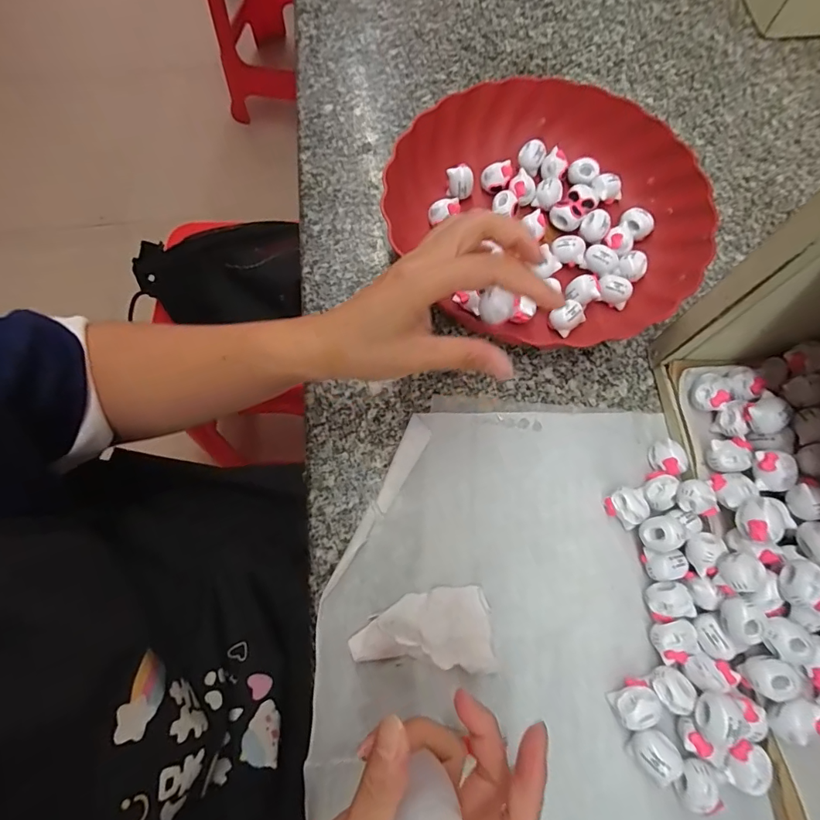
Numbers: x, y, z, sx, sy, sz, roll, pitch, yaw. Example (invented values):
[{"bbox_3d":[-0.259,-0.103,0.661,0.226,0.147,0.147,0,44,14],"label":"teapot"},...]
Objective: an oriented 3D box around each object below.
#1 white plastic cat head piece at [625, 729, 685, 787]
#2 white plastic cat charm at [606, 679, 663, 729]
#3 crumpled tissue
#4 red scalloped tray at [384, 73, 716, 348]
[{"bbox_3d":[0.138,0.194,0.254,0.021,0.018,0.025,-40,75,-13],"label":"white plastic cat head piece"},{"bbox_3d":[0.131,0.171,0.262,0.026,0.018,0.020,-31,73,-11],"label":"white plastic cat charm"},{"bbox_3d":[0.008,0.135,0.277,0.083,0.012,0.045,-3,70,-2],"label":"crumpled tissue"},{"bbox_3d":[0.106,-0.161,0.361,0.239,0.047,0.223,13,71,4],"label":"red scalloped tray"}]

